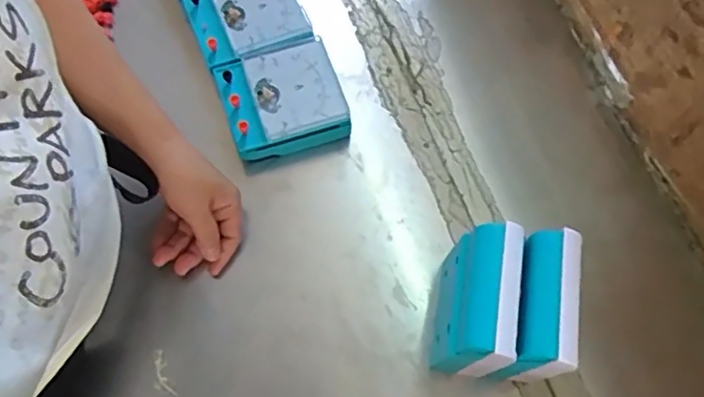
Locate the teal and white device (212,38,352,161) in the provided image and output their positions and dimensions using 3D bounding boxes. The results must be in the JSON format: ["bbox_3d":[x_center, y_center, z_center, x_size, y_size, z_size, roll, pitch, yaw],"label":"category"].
[{"bbox_3d":[-0.069,-0.097,0.603,0.113,0.042,0.105,-19,70,-8],"label":"teal and white device"}]

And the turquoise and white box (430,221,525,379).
[{"bbox_3d":[0.101,0.083,0.496,0.055,0.118,0.105,8,68,3],"label":"turquoise and white box"}]

